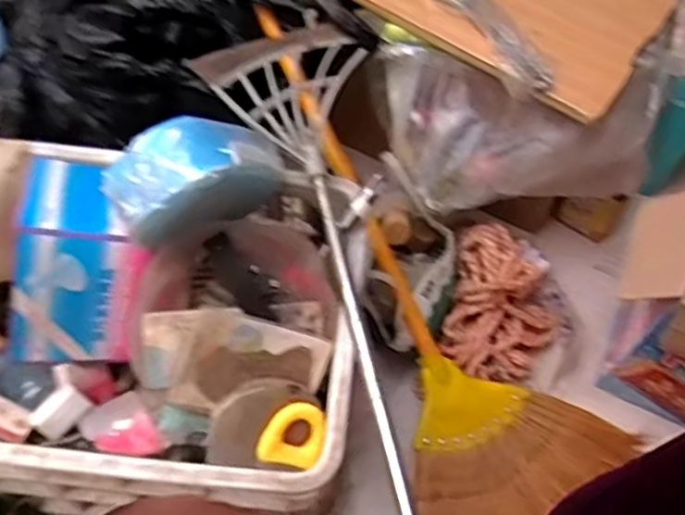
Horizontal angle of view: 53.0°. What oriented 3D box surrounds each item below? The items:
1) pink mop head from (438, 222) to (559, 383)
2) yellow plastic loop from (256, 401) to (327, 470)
[{"bbox_3d":[0.231,0.066,0.973,0.160,0.080,0.213,14,59,4],"label":"pink mop head"},{"bbox_3d":[-0.051,0.182,0.714,0.062,0.016,0.065,17,89,-7],"label":"yellow plastic loop"}]

